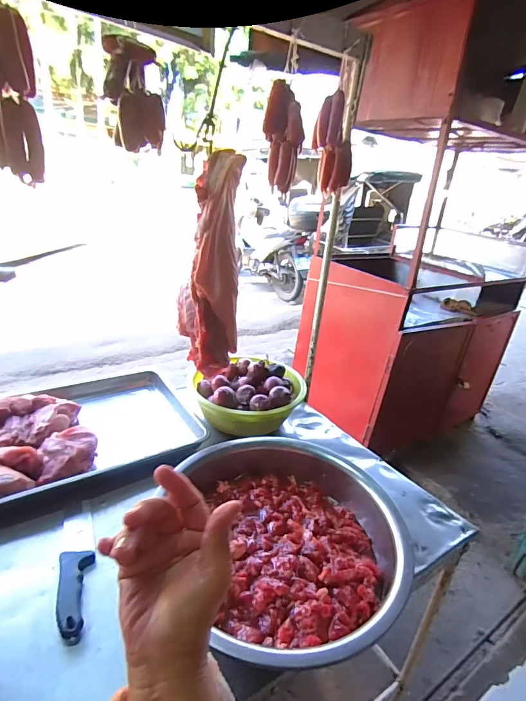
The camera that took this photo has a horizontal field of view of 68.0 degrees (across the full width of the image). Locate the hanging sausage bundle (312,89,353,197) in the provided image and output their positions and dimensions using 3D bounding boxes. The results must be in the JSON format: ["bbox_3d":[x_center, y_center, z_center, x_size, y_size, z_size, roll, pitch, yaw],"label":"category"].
[{"bbox_3d":[0.154,-0.459,0.877,0.064,0.201,0.070,26,54,37],"label":"hanging sausage bundle"}]

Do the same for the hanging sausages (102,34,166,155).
[{"bbox_3d":[-0.206,-0.412,0.632,0.084,0.152,0.071,2,24,-10],"label":"hanging sausages"}]

